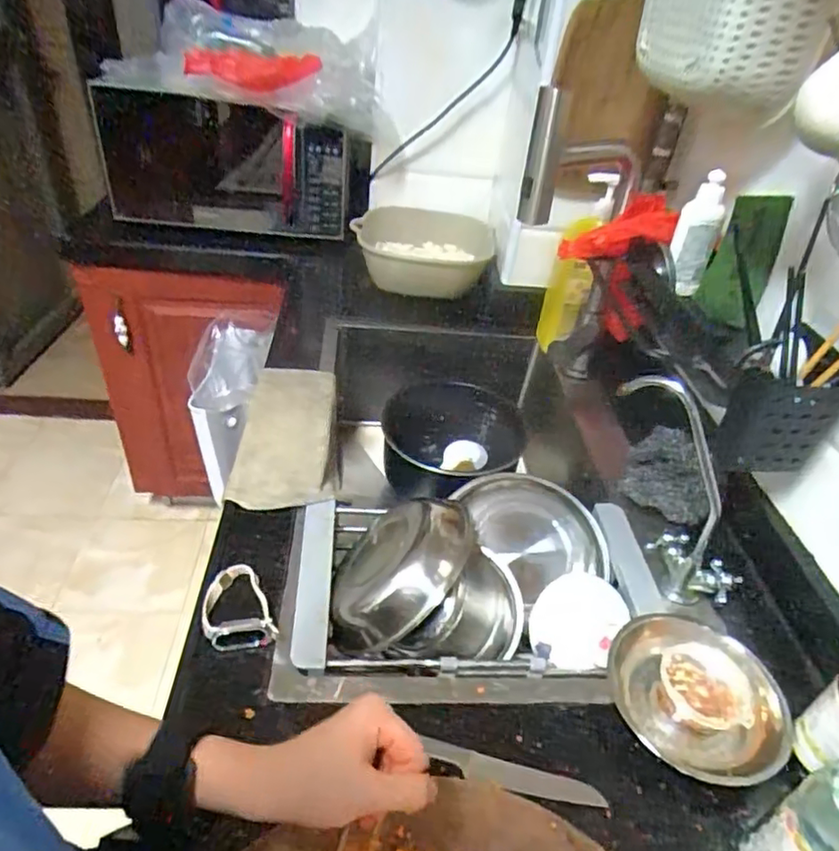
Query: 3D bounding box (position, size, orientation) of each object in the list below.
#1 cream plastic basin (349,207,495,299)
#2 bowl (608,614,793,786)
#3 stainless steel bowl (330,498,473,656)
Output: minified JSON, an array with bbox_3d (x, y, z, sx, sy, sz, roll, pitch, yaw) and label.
[{"bbox_3d":[0.001,-0.307,1.139,0.247,0.126,0.212,9,38,3],"label":"cream plastic basin"},{"bbox_3d":[0.242,0.228,0.527,0.143,0.039,0.133,3,37,-3],"label":"bowl"},{"bbox_3d":[-0.022,0.150,0.615,0.078,0.155,0.162,44,23,-19],"label":"stainless steel bowl"}]

